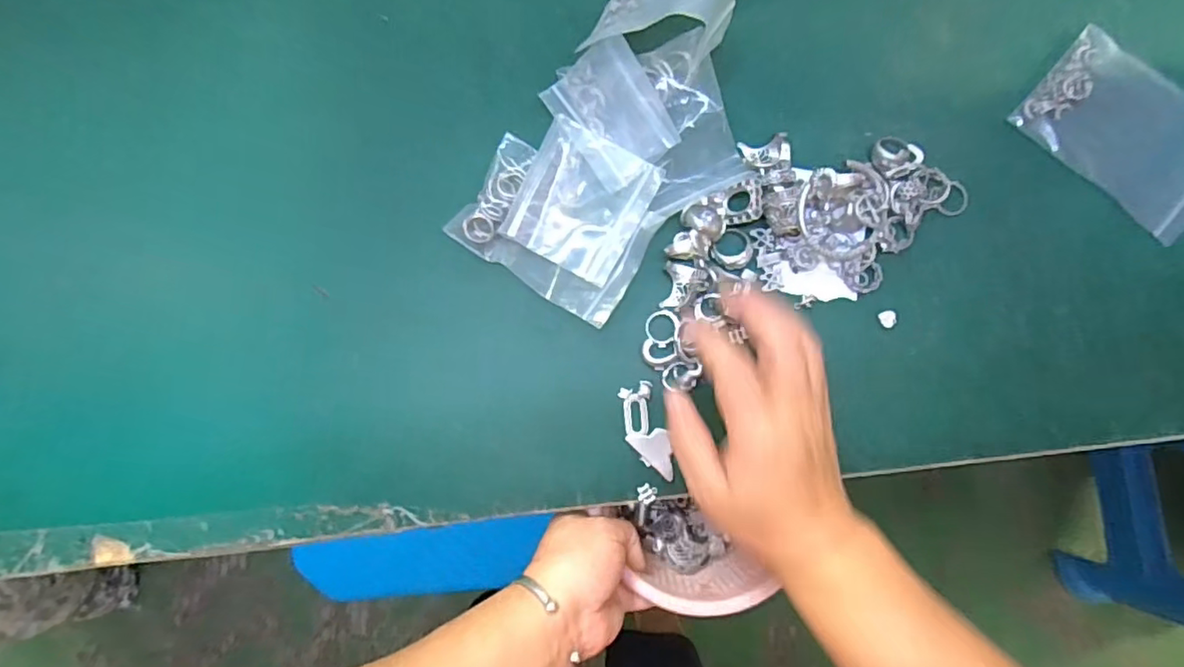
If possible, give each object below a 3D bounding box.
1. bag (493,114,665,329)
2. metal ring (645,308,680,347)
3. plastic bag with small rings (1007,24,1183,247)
[{"bbox_3d":[-0.006,-0.067,0.366,0.084,0.013,0.100,28,87,5],"label":"bag"},{"bbox_3d":[0.044,-0.004,0.373,0.022,0.004,0.022,0,87,3],"label":"metal ring"},{"bbox_3d":[0.328,-0.122,0.368,0.119,0.007,0.077,42,89,4],"label":"plastic bag with small rings"}]

